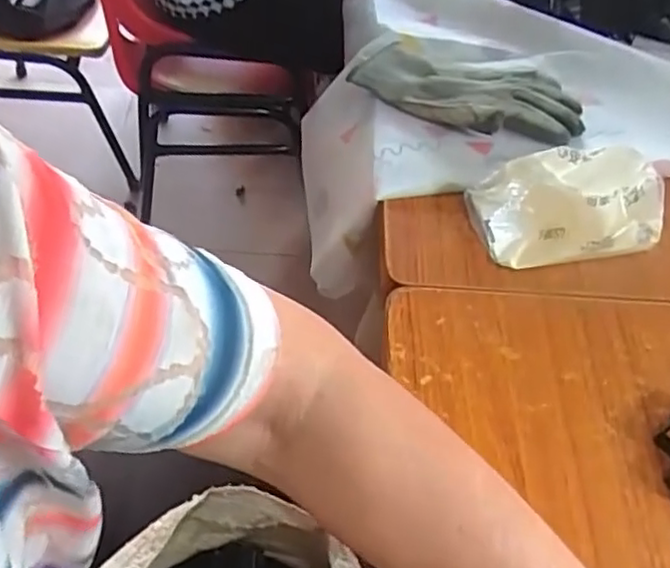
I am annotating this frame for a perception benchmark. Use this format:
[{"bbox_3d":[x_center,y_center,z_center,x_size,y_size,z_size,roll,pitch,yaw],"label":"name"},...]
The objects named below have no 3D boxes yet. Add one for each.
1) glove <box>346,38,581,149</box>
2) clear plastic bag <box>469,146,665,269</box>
[{"bbox_3d":[0.130,-0.191,0.653,0.222,0.026,0.099,18,53,10],"label":"glove"},{"bbox_3d":[0.190,-0.065,0.543,0.140,0.069,0.085,-2,52,-5],"label":"clear plastic bag"}]

